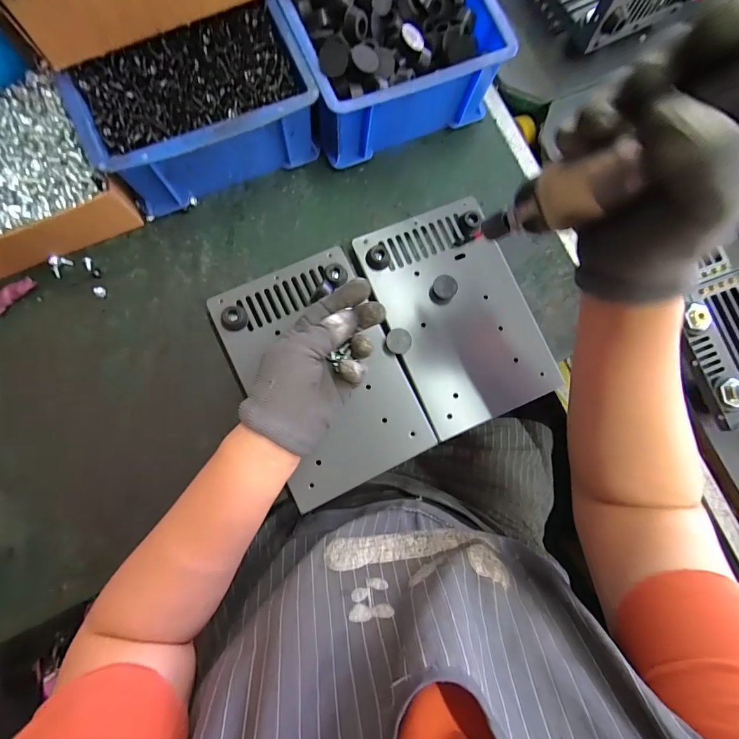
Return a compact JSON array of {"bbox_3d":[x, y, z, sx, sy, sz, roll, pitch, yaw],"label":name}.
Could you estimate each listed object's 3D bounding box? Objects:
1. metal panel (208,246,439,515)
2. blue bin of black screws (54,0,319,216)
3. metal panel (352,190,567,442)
[{"bbox_3d":[-0.047,0.002,0.359,0.150,0.023,0.228,-26,83,-7],"label":"metal panel"},{"bbox_3d":[-0.159,-0.249,0.360,0.200,0.085,0.114,-26,85,-7],"label":"blue bin of black screws"},{"bbox_3d":[0.092,-0.061,0.378,0.146,0.021,0.226,-23,83,-6],"label":"metal panel"}]

